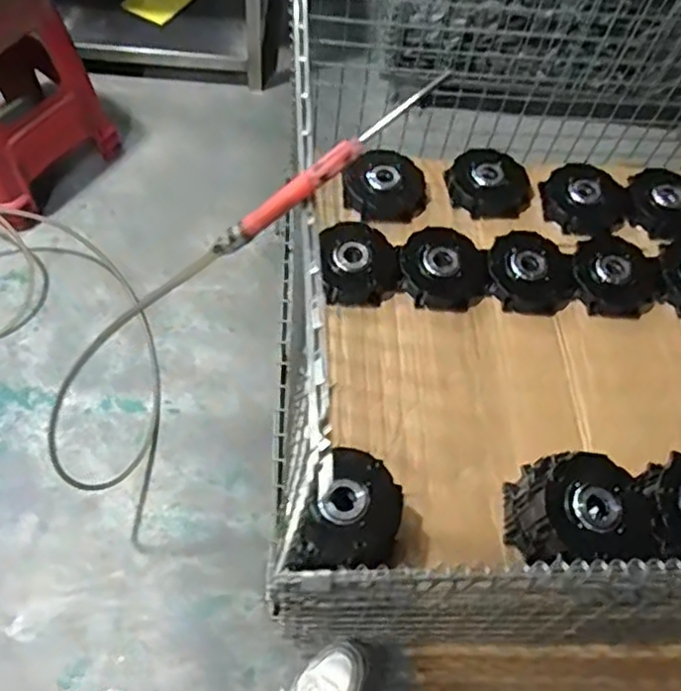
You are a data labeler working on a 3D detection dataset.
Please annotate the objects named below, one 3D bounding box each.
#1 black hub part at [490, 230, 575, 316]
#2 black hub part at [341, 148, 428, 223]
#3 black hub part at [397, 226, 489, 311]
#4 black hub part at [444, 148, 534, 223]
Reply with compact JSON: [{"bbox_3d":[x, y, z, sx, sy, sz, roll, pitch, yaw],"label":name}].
[{"bbox_3d":[0.401,-0.160,1.377,0.185,0.043,0.185,2,62,-4],"label":"black hub part"},{"bbox_3d":[0.097,-0.354,1.454,0.181,0.039,0.179,1,63,-2],"label":"black hub part"},{"bbox_3d":[0.212,-0.161,1.363,0.180,0.056,0.173,4,61,-3],"label":"black hub part"},{"bbox_3d":[0.335,-0.367,1.493,0.182,0.036,0.182,2,62,-4],"label":"black hub part"}]

